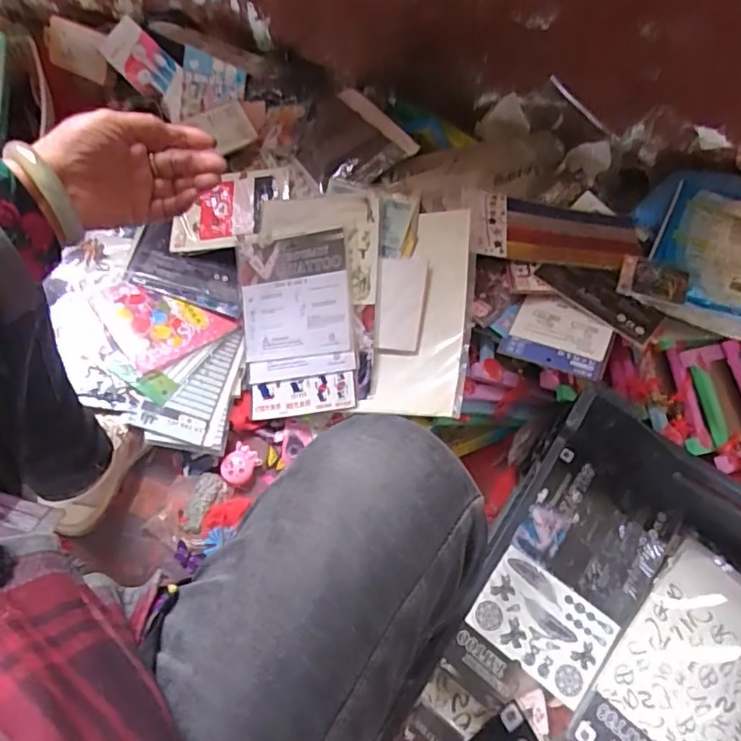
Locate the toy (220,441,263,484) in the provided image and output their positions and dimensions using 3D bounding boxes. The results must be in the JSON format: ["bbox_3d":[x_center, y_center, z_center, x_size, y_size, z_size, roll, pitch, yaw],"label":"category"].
[{"bbox_3d":[-0.175,0.125,0.763,0.045,0.009,0.051,36,70,12],"label":"toy"}]

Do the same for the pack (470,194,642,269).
[{"bbox_3d":[0.249,-0.189,0.773,0.236,0.024,0.114,5,58,-6],"label":"pack"}]

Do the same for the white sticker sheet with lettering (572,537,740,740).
[{"bbox_3d":[0.375,0.360,0.658,0.174,0.005,0.291,36,70,12],"label":"white sticker sheet with lettering"}]

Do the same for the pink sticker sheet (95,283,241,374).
[{"bbox_3d":[-0.287,-0.080,0.797,0.145,0.011,0.137,-31,78,-25],"label":"pink sticker sheet"}]

